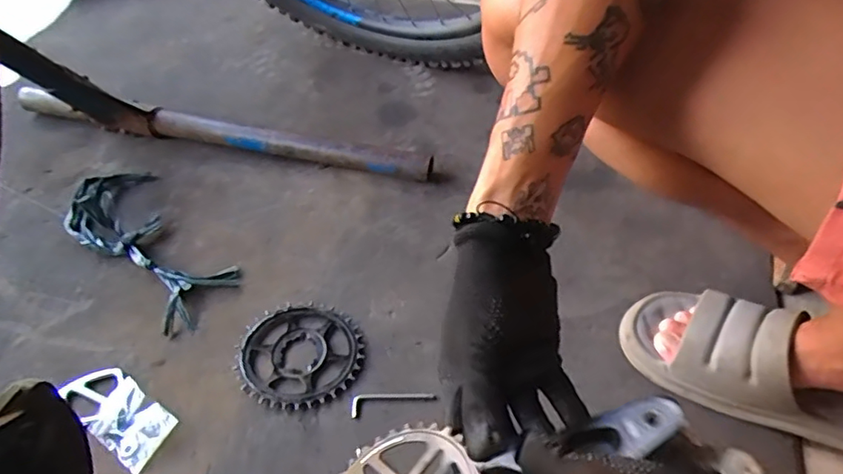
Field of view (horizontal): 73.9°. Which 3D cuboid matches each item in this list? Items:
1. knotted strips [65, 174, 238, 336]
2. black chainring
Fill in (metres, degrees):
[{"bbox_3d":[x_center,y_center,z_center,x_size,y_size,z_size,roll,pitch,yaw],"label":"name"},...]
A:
[{"bbox_3d":[-0.350,-0.005,0.695,0.127,0.045,0.305,-35,57,-26],"label":"knotted strips"},{"bbox_3d":[-0.132,0.125,0.603,0.133,0.005,0.127,0,49,1],"label":"black chainring"}]

